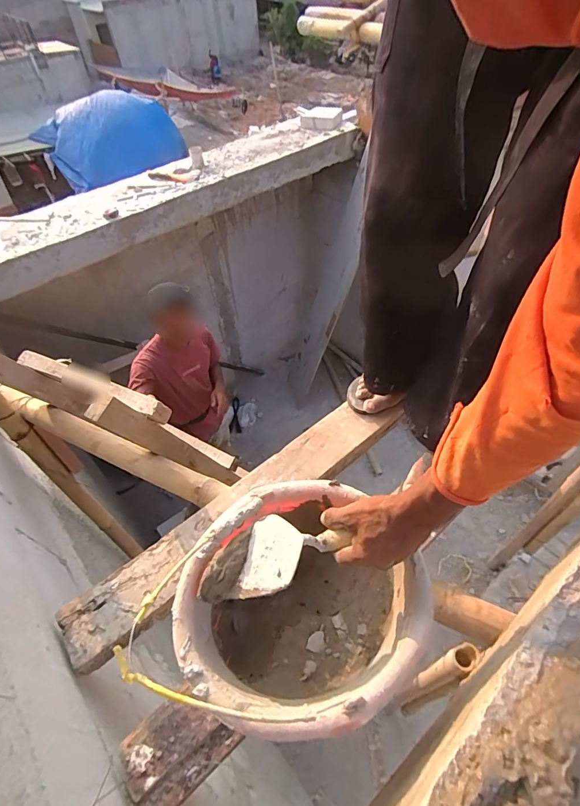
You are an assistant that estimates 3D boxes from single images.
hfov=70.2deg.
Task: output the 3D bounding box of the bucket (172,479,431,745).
[{"bbox_3d":[0.016,0.255,0.522,0.252,0.153,0.276,-2,50,3],"label":"bucket"}]

